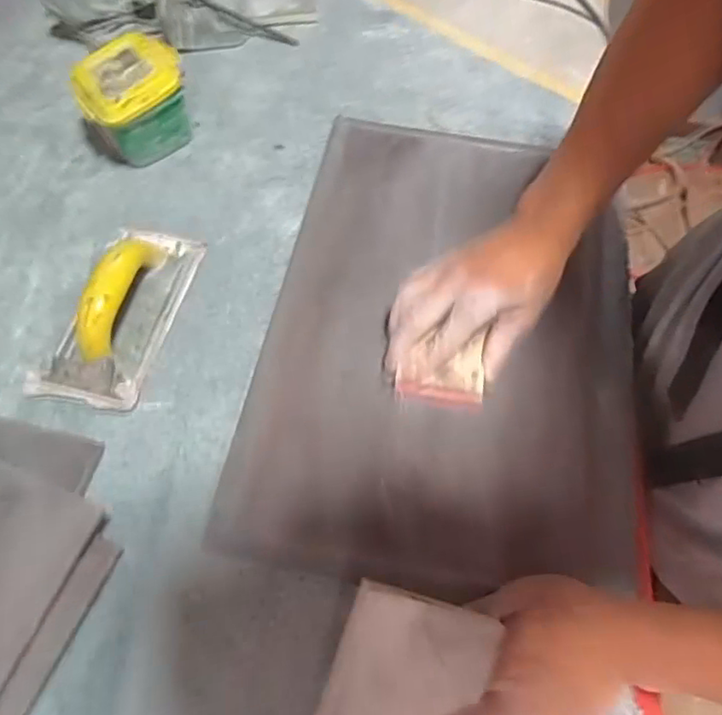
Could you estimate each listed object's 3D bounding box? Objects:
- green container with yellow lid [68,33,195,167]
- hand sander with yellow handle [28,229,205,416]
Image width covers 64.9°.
[{"bbox_3d":[-0.241,-0.276,0.622,0.113,0.094,0.092,-29,66,-12],"label":"green container with yellow lid"},{"bbox_3d":[-0.236,-0.056,0.534,0.109,0.062,0.193,11,64,7],"label":"hand sander with yellow handle"}]

